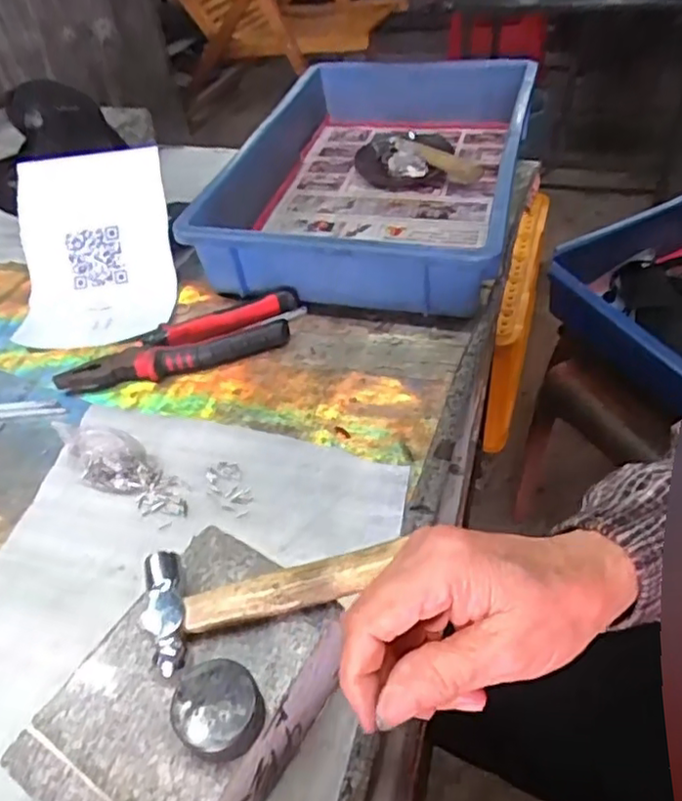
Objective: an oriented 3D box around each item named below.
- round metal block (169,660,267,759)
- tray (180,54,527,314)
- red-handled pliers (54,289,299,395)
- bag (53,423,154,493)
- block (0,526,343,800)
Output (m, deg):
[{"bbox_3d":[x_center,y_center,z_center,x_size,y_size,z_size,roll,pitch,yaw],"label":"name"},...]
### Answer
[{"bbox_3d":[-0.054,0.139,0.286,0.037,0.020,0.036,-3,46,3],"label":"round metal block"},{"bbox_3d":[0.045,-0.274,0.727,0.292,0.094,0.490,8,47,14],"label":"tray"},{"bbox_3d":[-0.140,-0.051,0.570,0.214,0.023,0.070,-22,48,-15],"label":"red-handled pliers"},{"bbox_3d":[-0.177,0.041,0.478,0.075,0.032,0.037,15,49,20],"label":"bag"},{"bbox_3d":[-0.068,0.156,0.329,0.109,0.065,0.143,22,52,25],"label":"block"}]

